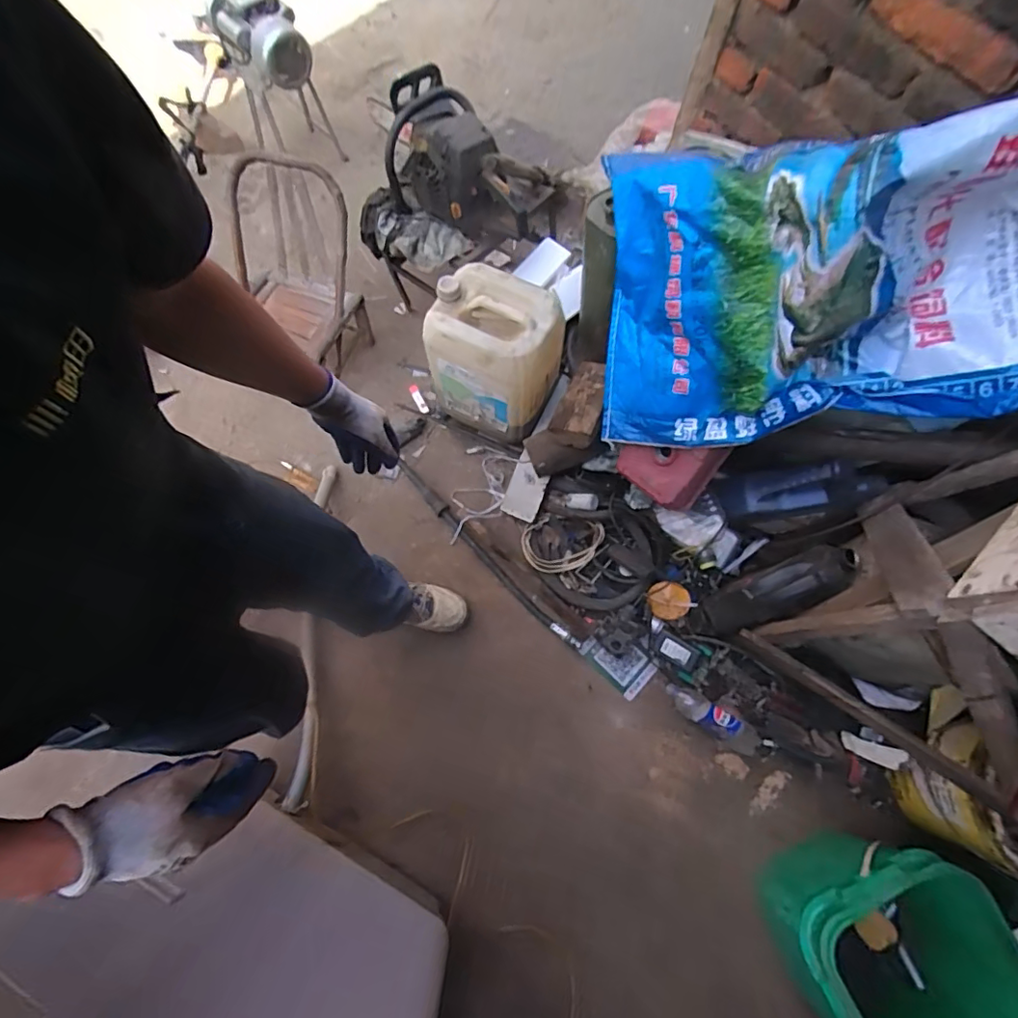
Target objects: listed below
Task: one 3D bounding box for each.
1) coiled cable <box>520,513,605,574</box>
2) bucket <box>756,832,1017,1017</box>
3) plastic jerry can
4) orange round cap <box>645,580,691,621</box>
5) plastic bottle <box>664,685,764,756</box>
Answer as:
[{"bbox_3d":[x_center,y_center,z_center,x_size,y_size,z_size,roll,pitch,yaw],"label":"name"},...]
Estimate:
[{"bbox_3d":[0.126,0.091,1.338,0.197,0.024,0.141,10,91,12],"label":"coiled cable"},{"bbox_3d":[0.702,0.809,0.998,0.353,0.265,0.336,-24,74,-9],"label":"bucket"},{"bbox_3d":[-0.032,-0.353,1.283,0.271,0.328,0.219,33,75,7],"label":"plastic jerry can"},{"bbox_3d":[0.376,0.218,1.279,0.099,0.008,0.092,13,101,3],"label":"orange round cap"},{"bbox_3d":[0.466,0.474,1.223,0.234,0.063,0.060,31,75,7],"label":"plastic bottle"}]

